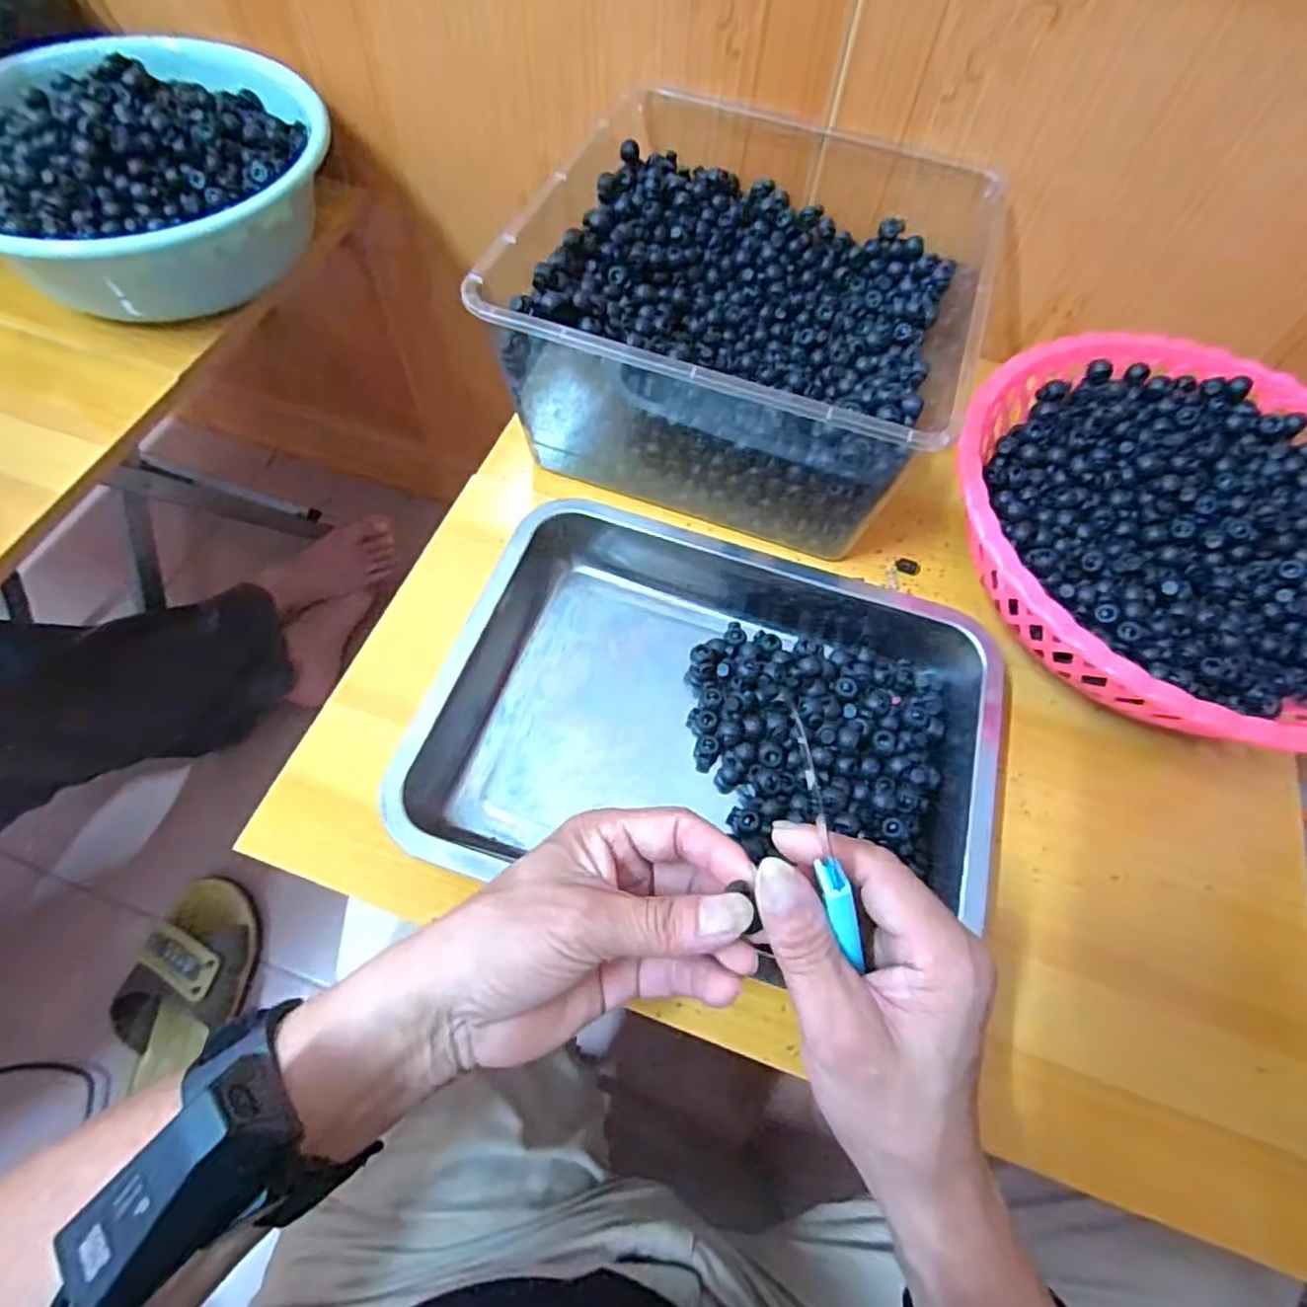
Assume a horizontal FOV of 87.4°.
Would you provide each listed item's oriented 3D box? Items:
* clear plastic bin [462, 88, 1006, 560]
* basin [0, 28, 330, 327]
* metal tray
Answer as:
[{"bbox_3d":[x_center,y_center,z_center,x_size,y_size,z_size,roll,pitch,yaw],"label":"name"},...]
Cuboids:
[{"bbox_3d":[0.073,-0.244,0.501,0.287,0.125,0.300,21,63,8],"label":"clear plastic bin"},{"bbox_3d":[-0.422,-0.390,0.570,0.295,0.127,0.234,-5,63,-6],"label":"basin"},{"bbox_3d":[0.041,0.029,0.415,0.308,0.050,0.264,17,62,6],"label":"metal tray"}]

